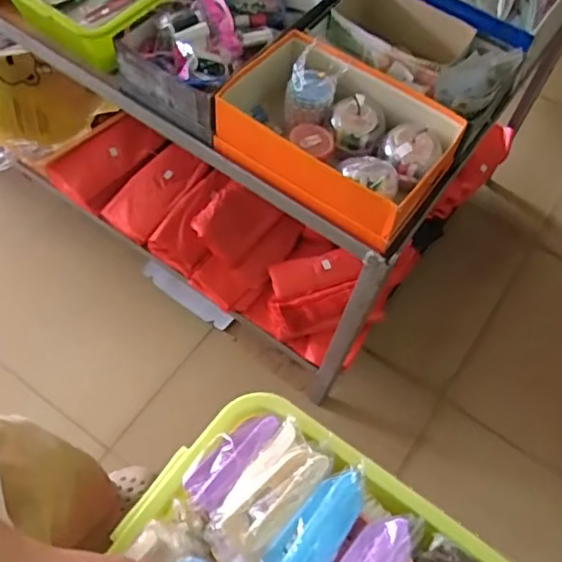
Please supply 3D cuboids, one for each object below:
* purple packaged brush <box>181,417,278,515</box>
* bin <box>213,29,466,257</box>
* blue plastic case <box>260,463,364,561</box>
[{"bbox_3d":[-0.059,0.212,0.708,0.051,0.022,0.136,39,66,16],"label":"purple packaged brush"},{"bbox_3d":[0.085,-0.221,0.883,0.320,0.099,0.218,33,64,13],"label":"bin"},{"bbox_3d":[0.043,0.254,0.610,0.057,0.036,0.139,38,66,16],"label":"blue plastic case"}]

